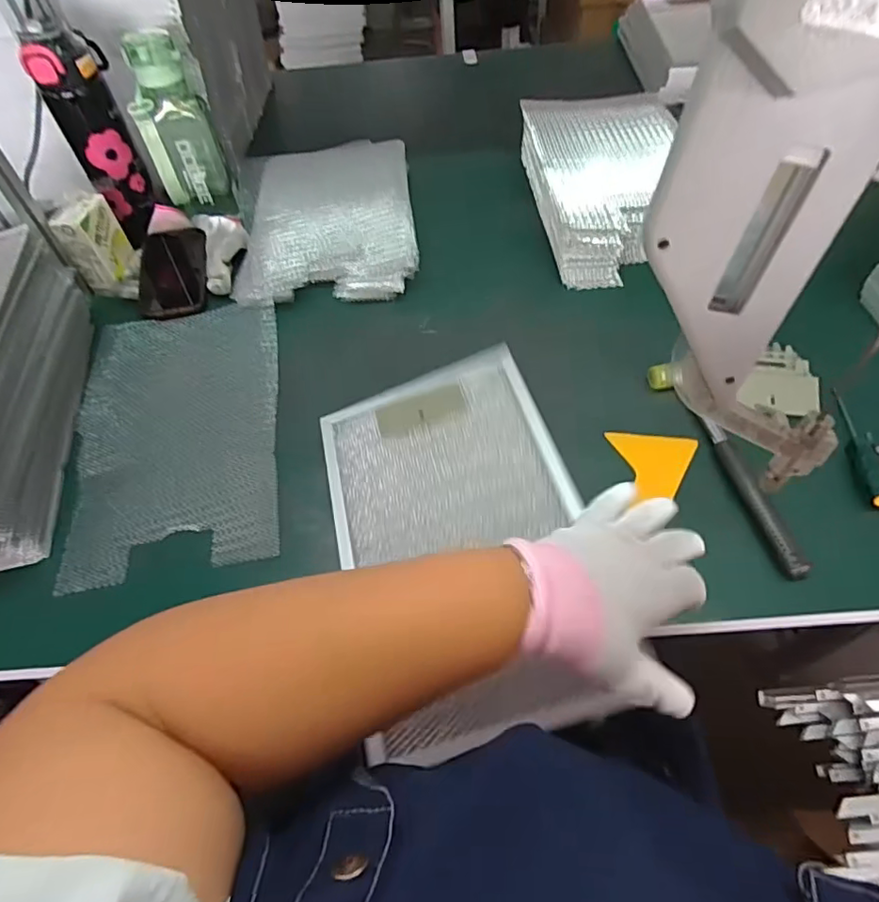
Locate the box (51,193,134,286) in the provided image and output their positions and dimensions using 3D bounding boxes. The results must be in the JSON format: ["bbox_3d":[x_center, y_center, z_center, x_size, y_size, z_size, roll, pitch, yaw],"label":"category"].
[{"bbox_3d":[-0.435,-0.266,0.700,0.048,0.087,0.071,6,54,9],"label":"box"}]

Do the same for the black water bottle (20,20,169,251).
[{"bbox_3d":[-0.422,-0.396,0.708,0.088,0.222,0.066,-34,58,-19],"label":"black water bottle"}]

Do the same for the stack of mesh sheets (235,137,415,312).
[{"bbox_3d":[-0.155,-0.323,0.751,0.237,0.041,0.326,-9,58,5],"label":"stack of mesh sheets"}]

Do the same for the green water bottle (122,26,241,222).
[{"bbox_3d":[-0.339,-0.415,0.732,0.085,0.204,0.068,-10,53,-3],"label":"green water bottle"}]

